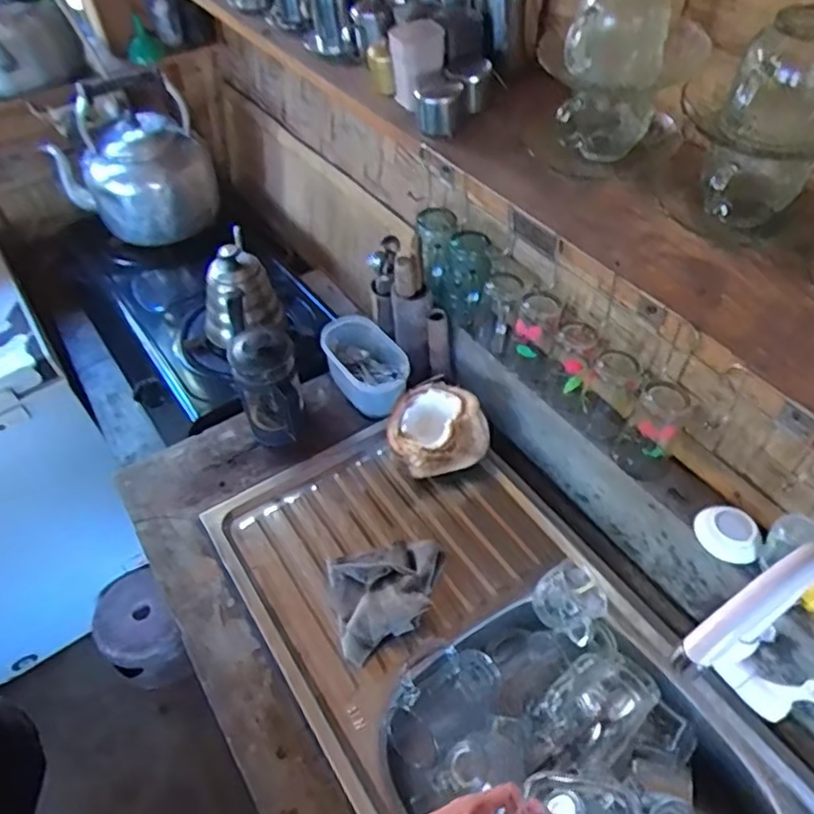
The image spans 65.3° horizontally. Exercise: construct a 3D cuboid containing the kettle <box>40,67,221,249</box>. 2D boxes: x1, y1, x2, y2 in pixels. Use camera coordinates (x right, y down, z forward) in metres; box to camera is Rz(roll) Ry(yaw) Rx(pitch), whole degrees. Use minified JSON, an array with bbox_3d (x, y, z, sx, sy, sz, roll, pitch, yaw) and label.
[{"bbox_3d":[-0.584,-0.524,1.334,0.373,0.261,0.224,31,58,27],"label":"kettle"}]

